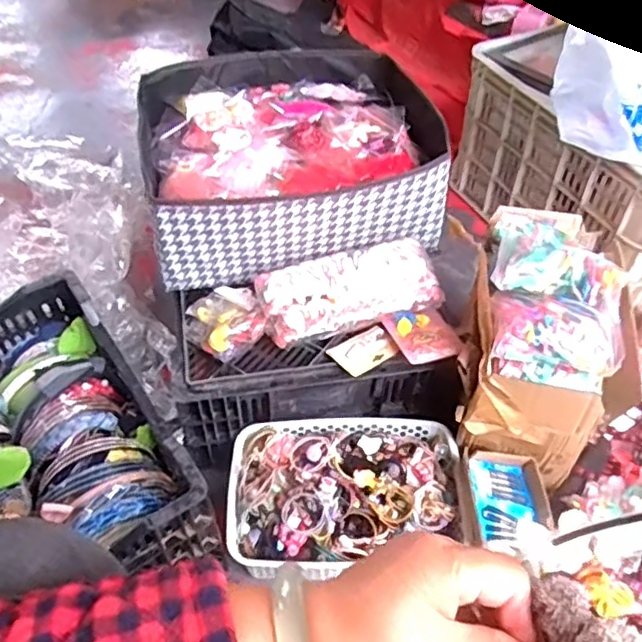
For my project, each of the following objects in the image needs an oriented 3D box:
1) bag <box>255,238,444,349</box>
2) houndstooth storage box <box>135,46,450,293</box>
[{"bbox_3d":[0.037,-0.040,0.811,0.234,0.069,0.097,-14,51,-13],"label":"bag"},{"bbox_3d":[-0.051,-0.246,0.921,0.398,0.165,0.382,-9,50,-9],"label":"houndstooth storage box"}]

